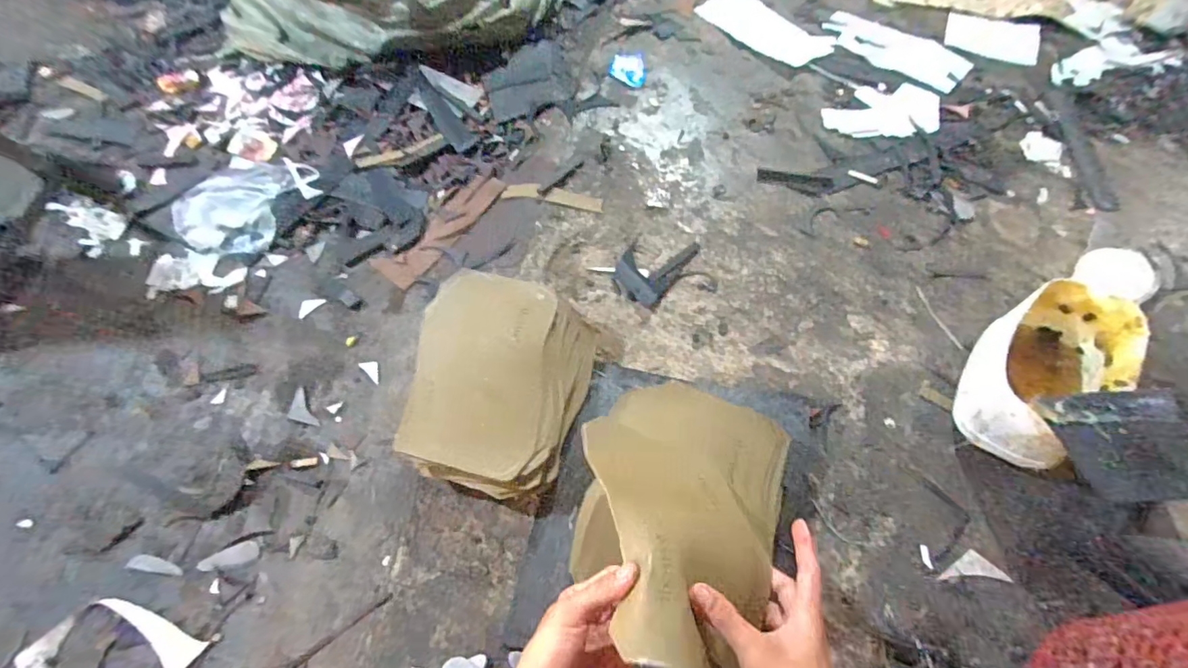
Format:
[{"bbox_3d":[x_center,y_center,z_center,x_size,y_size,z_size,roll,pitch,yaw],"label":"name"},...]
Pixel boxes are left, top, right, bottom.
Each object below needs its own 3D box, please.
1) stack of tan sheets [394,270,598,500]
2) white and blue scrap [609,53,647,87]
[{"bbox_3d":[-0.125,0.064,0.652,0.216,0.093,0.264,12,63,9],"label":"stack of tan sheets"},{"bbox_3d":[0.067,-0.519,0.997,0.068,0.004,0.094,-7,64,0],"label":"white and blue scrap"}]

